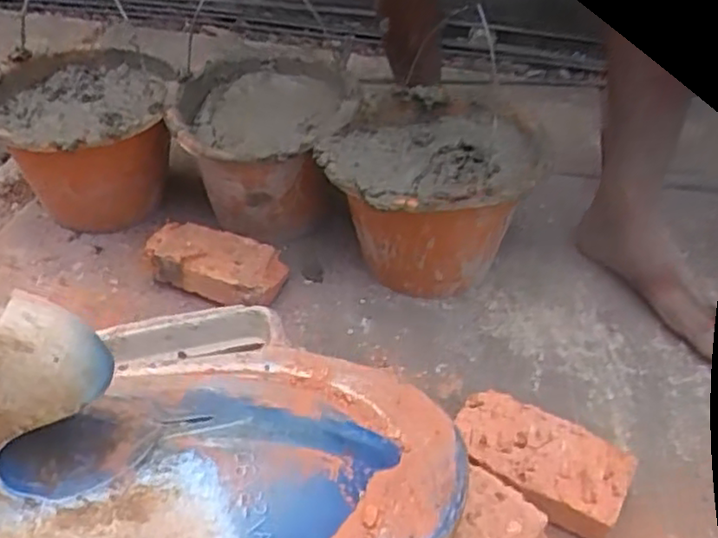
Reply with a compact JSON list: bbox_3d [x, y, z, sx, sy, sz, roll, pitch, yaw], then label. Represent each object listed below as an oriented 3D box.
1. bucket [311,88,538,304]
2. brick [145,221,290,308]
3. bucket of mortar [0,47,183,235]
[{"bbox_3d":[0.086,-0.082,0.834,0.235,0.173,0.248,1,42,-1],"label":"bucket"},{"bbox_3d":[-0.169,-0.005,0.826,0.160,0.054,0.089,18,45,17],"label":"brick"},{"bbox_3d":[-0.347,-0.145,0.929,0.230,0.214,0.265,2,42,0],"label":"bucket of mortar"}]

